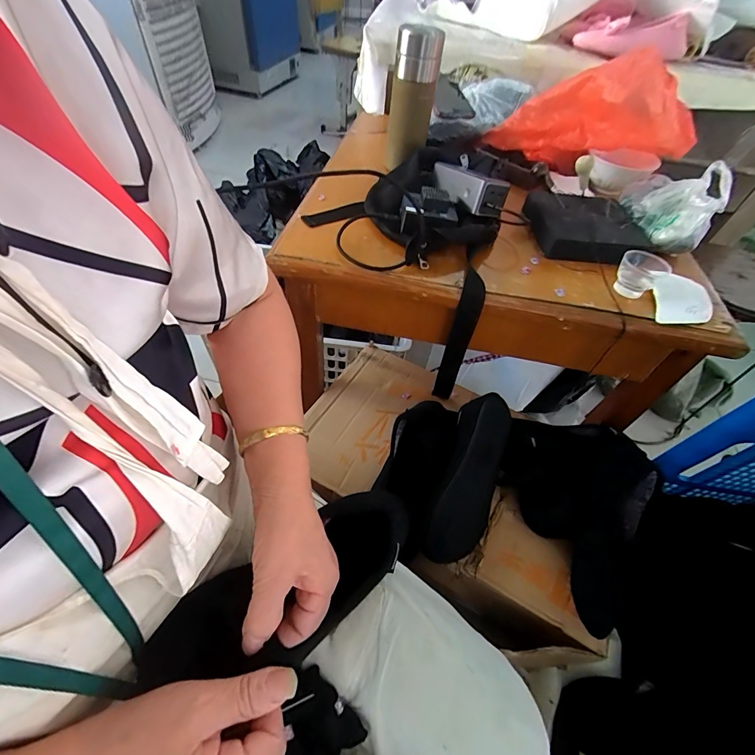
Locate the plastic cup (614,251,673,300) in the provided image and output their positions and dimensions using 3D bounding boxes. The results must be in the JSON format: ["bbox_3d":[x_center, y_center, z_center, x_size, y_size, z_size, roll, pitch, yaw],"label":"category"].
[{"bbox_3d":[0.345,-0.135,0.488,0.053,0.046,0.051,-28,60,-25],"label":"plastic cup"}]

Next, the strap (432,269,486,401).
[{"bbox_3d":[0.120,-0.046,0.567,0.035,0.247,0.024,17,52,7],"label":"strap"}]

